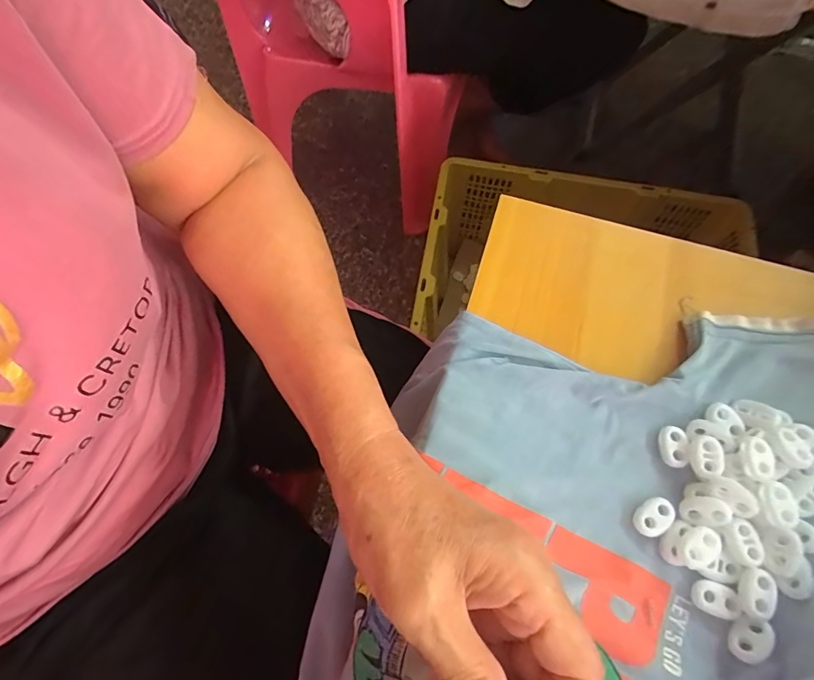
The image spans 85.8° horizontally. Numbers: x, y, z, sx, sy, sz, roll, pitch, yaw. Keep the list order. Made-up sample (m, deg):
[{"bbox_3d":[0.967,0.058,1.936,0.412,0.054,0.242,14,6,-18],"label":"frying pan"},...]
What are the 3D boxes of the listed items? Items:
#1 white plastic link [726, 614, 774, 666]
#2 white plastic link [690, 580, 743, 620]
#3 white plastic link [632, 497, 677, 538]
[{"bbox_3d":[0.162,0.141,0.207,0.016,0.005,0.020,24,68,33],"label":"white plastic link"},{"bbox_3d":[0.152,0.128,0.216,0.020,0.006,0.014,19,70,8],"label":"white plastic link"},{"bbox_3d":[0.130,0.093,0.230,0.022,0.004,0.015,-26,71,-10],"label":"white plastic link"}]

